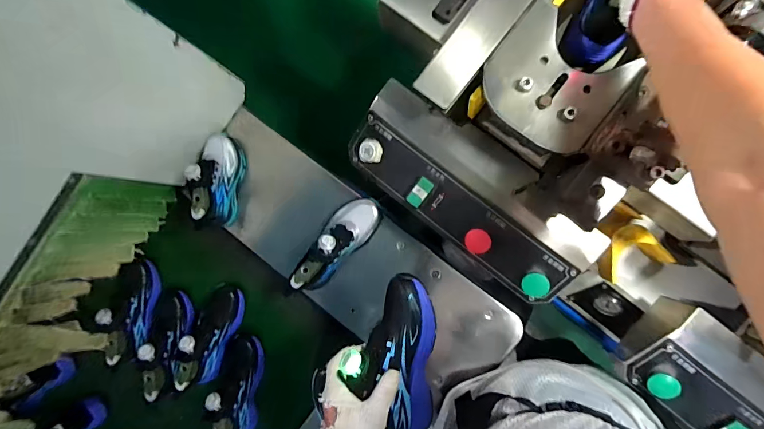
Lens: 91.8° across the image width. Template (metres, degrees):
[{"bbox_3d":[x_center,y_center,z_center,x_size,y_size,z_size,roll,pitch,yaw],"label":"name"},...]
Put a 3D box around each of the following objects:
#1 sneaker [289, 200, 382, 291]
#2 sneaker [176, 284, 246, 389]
[{"bbox_3d":[-0.092,0.059,0.737,0.083,0.130,0.224,38,79,6],"label":"sneaker"},{"bbox_3d":[-0.381,0.265,0.806,0.086,0.114,0.234,23,93,7],"label":"sneaker"}]

